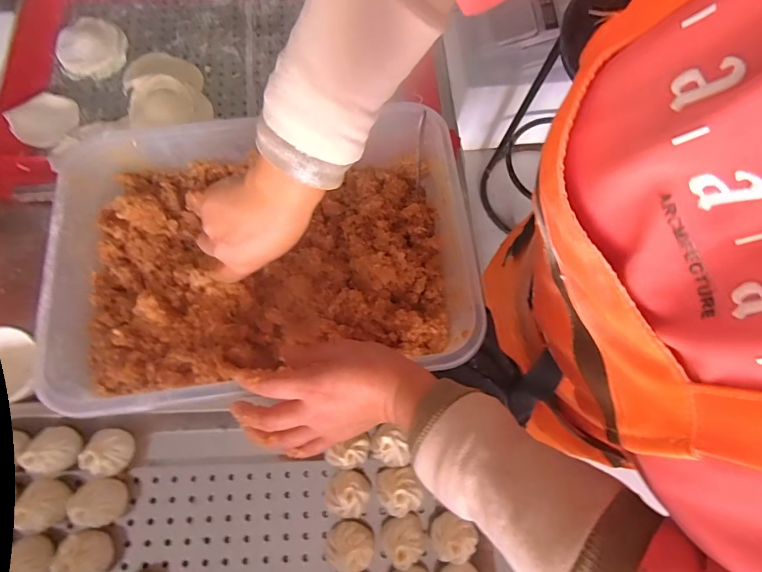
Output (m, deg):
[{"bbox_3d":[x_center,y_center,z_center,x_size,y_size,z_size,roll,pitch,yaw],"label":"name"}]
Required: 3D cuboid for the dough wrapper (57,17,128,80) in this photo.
[{"bbox_3d":[-0.405,-0.338,0.581,0.086,0.014,0.089,0,72,-1],"label":"dough wrapper"}]

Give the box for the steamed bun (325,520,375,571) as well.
[{"bbox_3d":[-0.028,0.219,0.350,0.043,0.046,0.033,-13,73,-5],"label":"steamed bun"}]

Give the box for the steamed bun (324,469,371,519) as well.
[{"bbox_3d":[-0.029,0.180,0.364,0.035,0.043,0.037,0,72,-1],"label":"steamed bun"}]

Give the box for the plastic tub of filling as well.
[{"bbox_3d":[-0.106,-0.035,0.417,0.388,0.079,0.269,-9,73,-4],"label":"plastic tub of filling"}]

